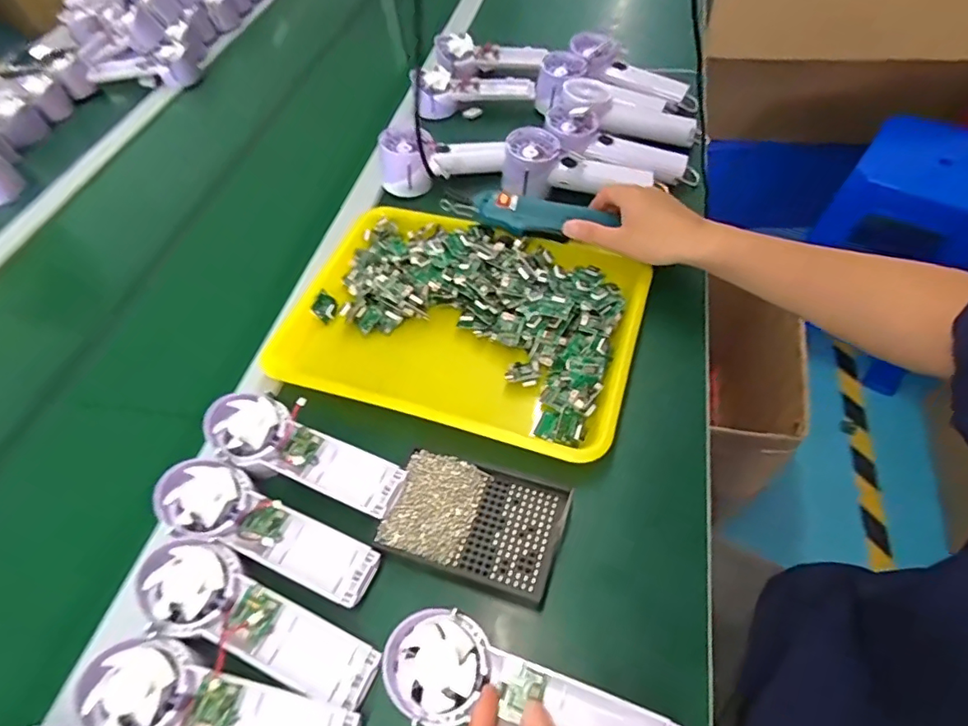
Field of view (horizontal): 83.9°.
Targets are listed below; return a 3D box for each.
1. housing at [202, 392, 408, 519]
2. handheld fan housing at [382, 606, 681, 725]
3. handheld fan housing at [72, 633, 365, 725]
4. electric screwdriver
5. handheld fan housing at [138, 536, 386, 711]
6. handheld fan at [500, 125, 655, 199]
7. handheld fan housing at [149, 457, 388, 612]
[{"bbox_3d":[-0.150,0.075,0.441,0.175,0.029,0.060,21,59,19],"label":"housing"},{"bbox_3d":[0.023,0.203,0.323,0.178,0.020,0.059,16,57,13],"label":"handheld fan housing"},{"bbox_3d":[-0.168,0.220,0.341,0.176,0.030,0.058,6,55,10],"label":"handheld fan housing"},{"bbox_3d":[0.059,-0.151,0.558,0.136,0.033,0.032,9,55,1],"label":"electric screwdriver"},{"bbox_3d":[-0.159,0.181,0.374,0.175,0.041,0.061,19,58,18],"label":"handheld fan housing"},{"bbox_3d":[0.111,-0.233,0.639,0.176,0.054,0.063,5,55,9],"label":"handheld fan"},{"bbox_3d":[-0.167,0.130,0.410,0.175,0.040,0.061,22,59,20],"label":"handheld fan housing"}]

